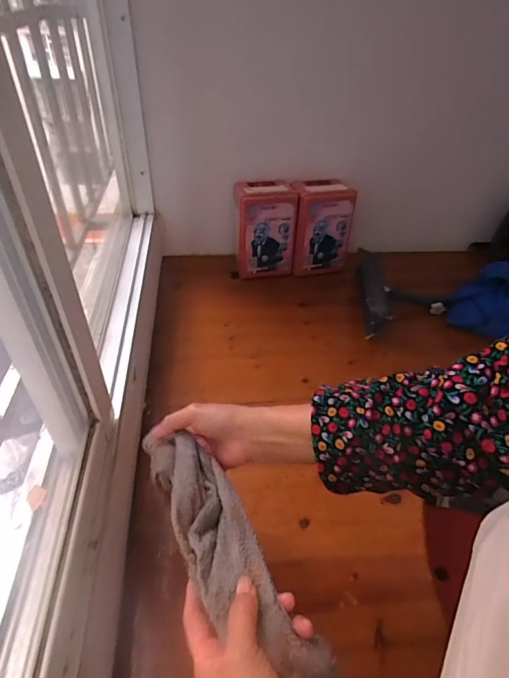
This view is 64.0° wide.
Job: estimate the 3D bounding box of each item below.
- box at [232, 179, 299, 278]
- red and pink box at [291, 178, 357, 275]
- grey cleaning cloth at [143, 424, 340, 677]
[{"bbox_3d":[0.022,-0.266,1.006,0.142,0.212,0.126,-2,43,-10],"label":"box"},{"bbox_3d":[0.161,-0.269,1.009,0.148,0.208,0.099,3,42,-5],"label":"red and pink box"},{"bbox_3d":[-0.030,0.173,0.354,0.066,0.028,0.263,-24,42,-24],"label":"grey cleaning cloth"}]

